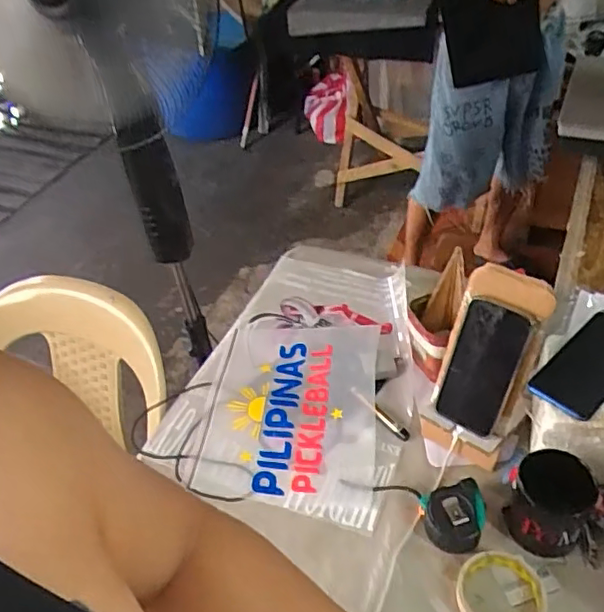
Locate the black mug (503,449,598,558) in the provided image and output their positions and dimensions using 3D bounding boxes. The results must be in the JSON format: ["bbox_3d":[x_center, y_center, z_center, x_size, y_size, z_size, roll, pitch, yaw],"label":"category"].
[{"bbox_3d":[0.282,0.225,0.673,0.079,0.097,0.073,-3,43,3],"label":"black mug"}]

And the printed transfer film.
[{"bbox_3d":[-0.013,0.150,0.865,0.237,0.010,0.340,1,44,8],"label":"printed transfer film"}]

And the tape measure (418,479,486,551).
[{"bbox_3d":[0.183,0.247,0.702,0.073,0.045,0.075,-10,43,-3],"label":"tape measure"}]

